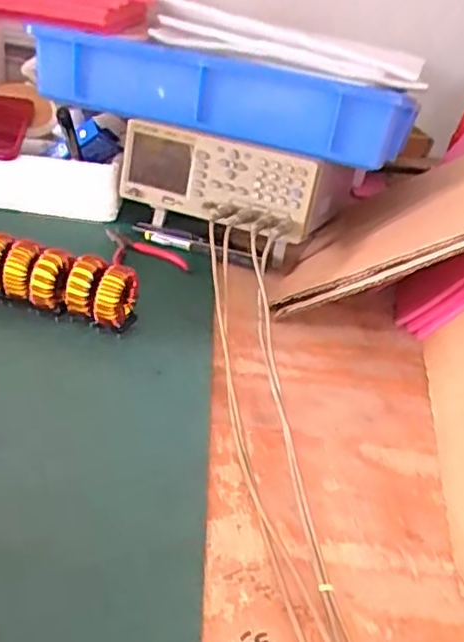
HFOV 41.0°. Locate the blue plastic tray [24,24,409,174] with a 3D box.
[{"bbox_3d":[-0.011,-0.235,0.651,0.378,0.090,0.144,4,28,-6],"label":"blue plastic tray"}]

